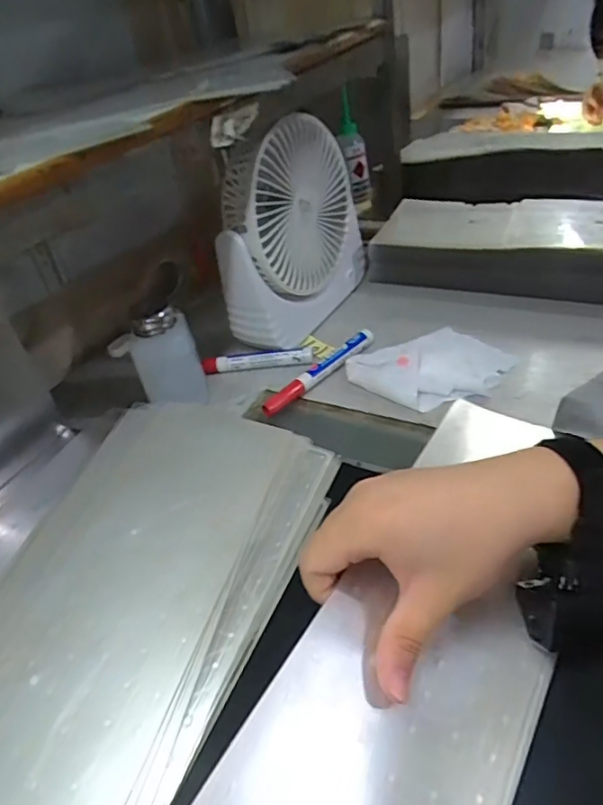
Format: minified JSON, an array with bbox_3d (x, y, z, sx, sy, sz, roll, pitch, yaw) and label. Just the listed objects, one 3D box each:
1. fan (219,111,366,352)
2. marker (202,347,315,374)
[{"bbox_3d":[-0.005,-0.175,0.552,0.078,0.193,0.193,21,48,27],"label":"fan"},{"bbox_3d":[-0.044,-0.042,0.543,0.111,0.016,0.016,-8,37,6],"label":"marker"}]

